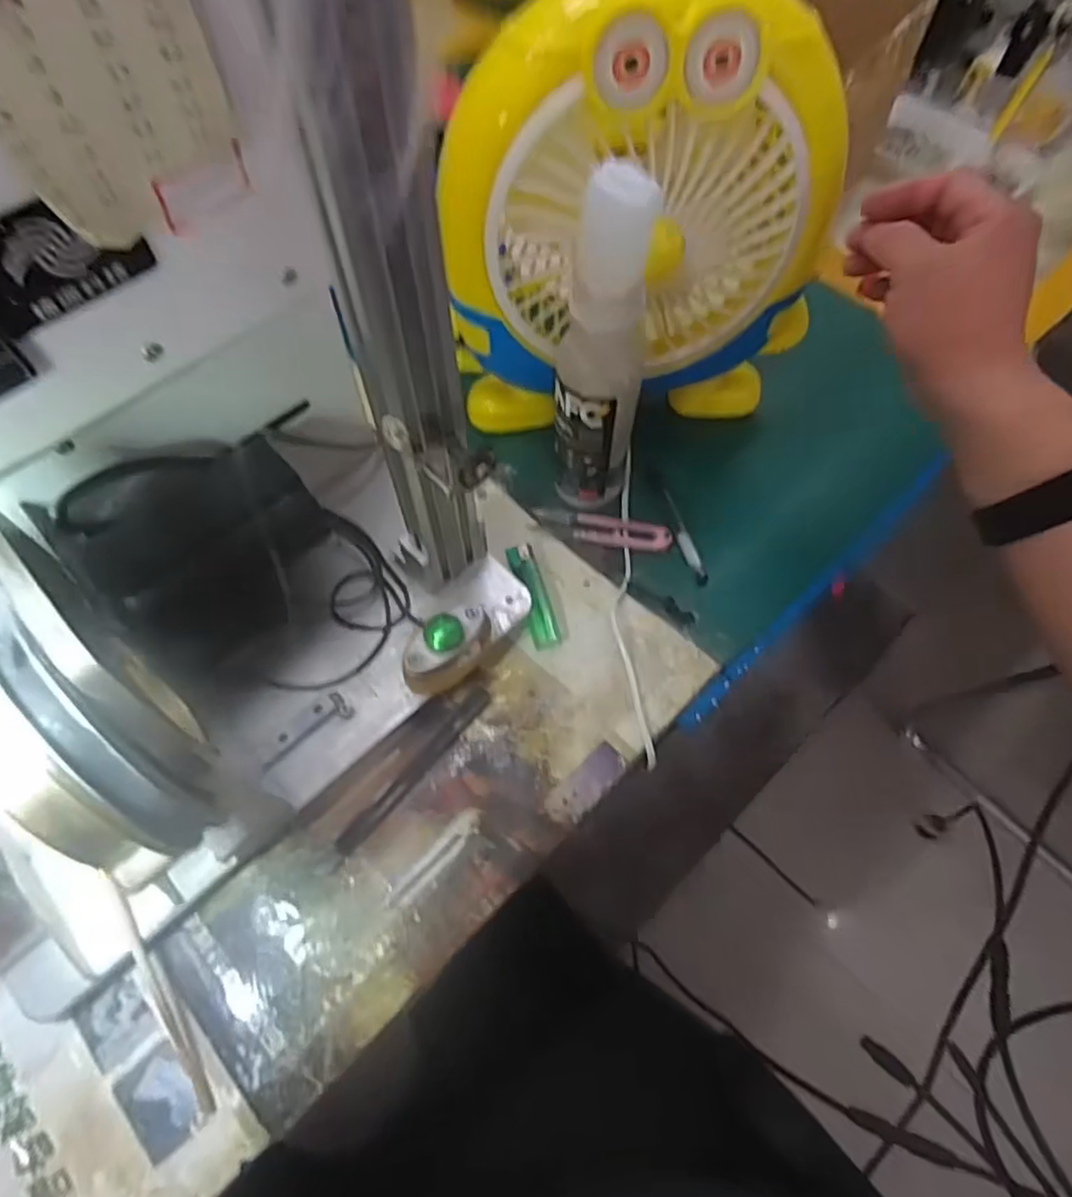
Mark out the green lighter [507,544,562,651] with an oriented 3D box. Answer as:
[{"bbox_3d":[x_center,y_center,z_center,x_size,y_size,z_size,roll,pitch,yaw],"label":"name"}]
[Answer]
[{"bbox_3d":[-0.002,-0.004,0.465,0.019,0.009,0.079,-14,64,-7],"label":"green lighter"}]

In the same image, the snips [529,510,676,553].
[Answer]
[{"bbox_3d":[0.048,-0.049,0.490,0.099,0.015,0.026,15,63,7],"label":"snips"}]

